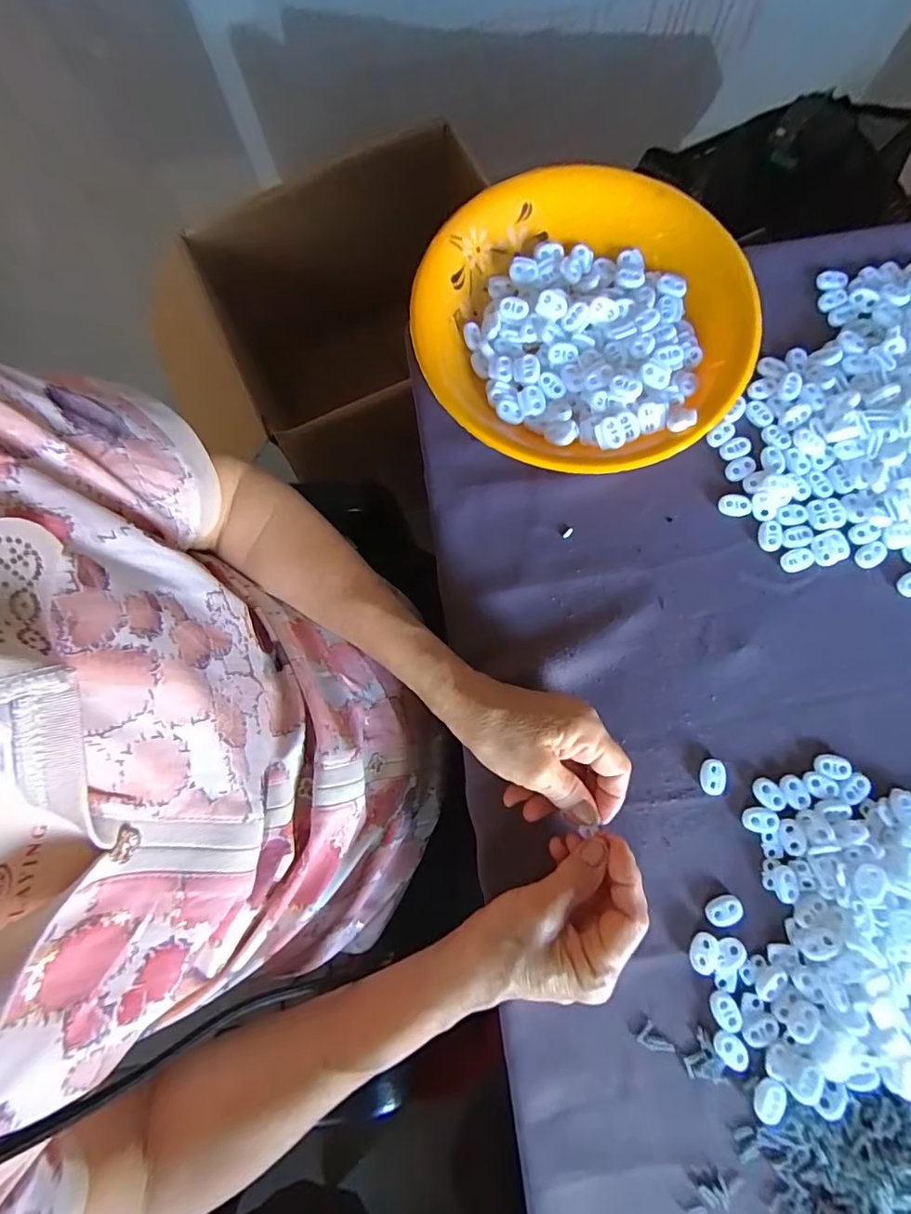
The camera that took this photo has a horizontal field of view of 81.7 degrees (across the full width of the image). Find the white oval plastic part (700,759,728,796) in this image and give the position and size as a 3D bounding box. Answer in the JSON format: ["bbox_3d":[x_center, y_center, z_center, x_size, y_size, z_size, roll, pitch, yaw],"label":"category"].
[{"bbox_3d":[0.171,0.113,0.348,0.016,0.004,0.023,6,80,2],"label":"white oval plastic part"}]

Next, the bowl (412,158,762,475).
[{"bbox_3d":[0.095,-0.211,0.393,0.230,0.037,0.244,0,79,1],"label":"bowl"}]

